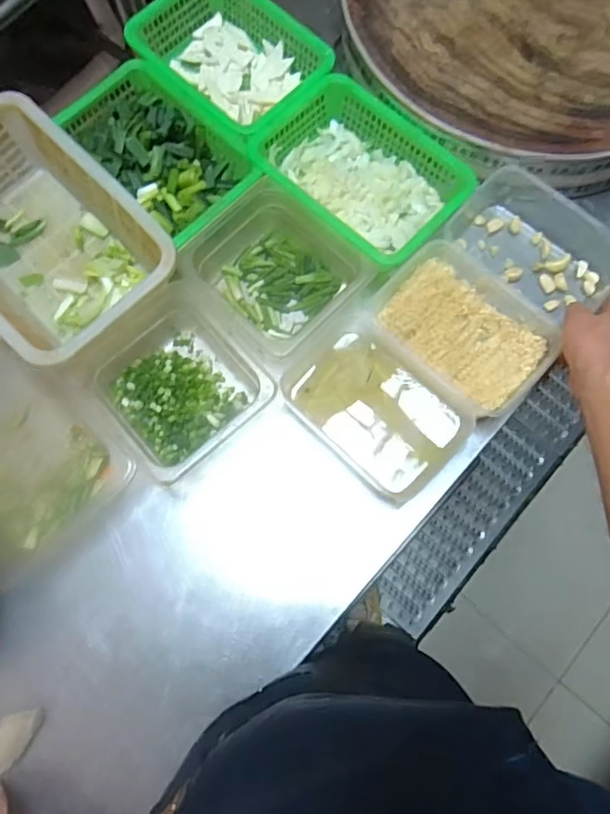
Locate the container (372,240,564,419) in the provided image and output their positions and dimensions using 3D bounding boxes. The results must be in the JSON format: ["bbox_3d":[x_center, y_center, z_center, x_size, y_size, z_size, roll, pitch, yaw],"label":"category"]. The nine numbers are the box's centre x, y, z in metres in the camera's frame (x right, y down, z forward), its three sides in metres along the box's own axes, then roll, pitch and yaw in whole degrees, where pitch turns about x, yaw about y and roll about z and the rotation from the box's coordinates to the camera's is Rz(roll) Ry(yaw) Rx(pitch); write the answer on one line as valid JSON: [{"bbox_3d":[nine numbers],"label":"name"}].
[{"bbox_3d":[0.172,-0.083,0.601,0.181,0.048,0.143,43,81,11],"label":"container"}]

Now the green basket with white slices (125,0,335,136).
[{"bbox_3d":[-0.088,-0.414,0.675,0.215,0.055,0.150,41,80,10],"label":"green basket with white slices"}]

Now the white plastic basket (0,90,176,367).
[{"bbox_3d":[-0.281,-0.174,0.603,0.185,0.100,0.291,-42,79,-9],"label":"white plastic basket"}]

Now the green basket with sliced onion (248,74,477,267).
[{"bbox_3d":[0.064,-0.254,0.641,0.224,0.067,0.158,38,80,10],"label":"green basket with sliced onion"}]

